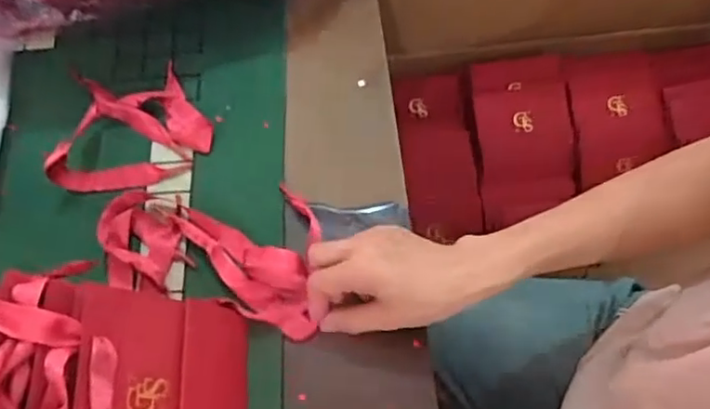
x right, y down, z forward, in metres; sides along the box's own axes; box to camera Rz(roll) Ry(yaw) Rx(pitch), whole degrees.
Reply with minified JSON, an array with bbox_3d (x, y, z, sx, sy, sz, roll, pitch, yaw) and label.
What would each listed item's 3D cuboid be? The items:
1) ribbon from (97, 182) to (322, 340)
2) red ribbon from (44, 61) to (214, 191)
[{"bbox_3d":[-0.114,0.027,0.515,0.191,0.031,0.119,16,64,10],"label":"ribbon"},{"bbox_3d":[-0.199,-0.074,0.567,0.133,0.034,0.117,-3,62,1],"label":"red ribbon"}]

